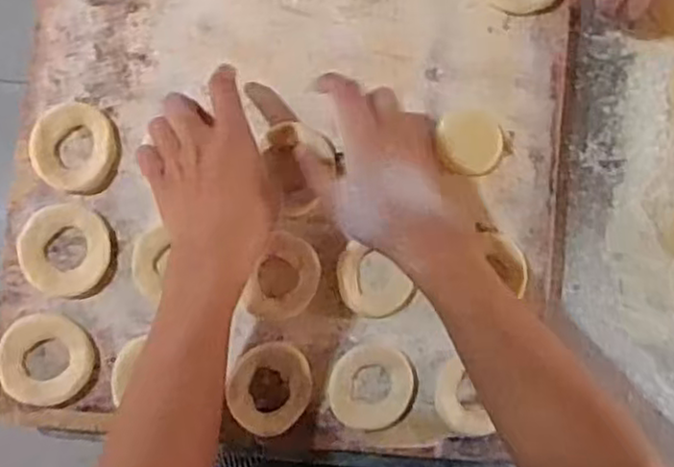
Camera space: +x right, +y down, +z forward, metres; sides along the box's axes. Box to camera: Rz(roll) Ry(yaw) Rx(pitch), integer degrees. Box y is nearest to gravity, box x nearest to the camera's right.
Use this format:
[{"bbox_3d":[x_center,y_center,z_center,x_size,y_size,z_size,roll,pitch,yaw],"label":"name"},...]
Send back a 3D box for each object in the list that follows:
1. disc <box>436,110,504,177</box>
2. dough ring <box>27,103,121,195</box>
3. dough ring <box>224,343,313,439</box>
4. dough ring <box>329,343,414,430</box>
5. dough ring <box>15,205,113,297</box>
[{"bbox_3d":[0.109,-0.073,0.581,0.052,0.013,0.052,0,86,-4],"label":"disc"},{"bbox_3d":[-0.200,-0.066,0.550,0.066,0.012,0.065,0,86,-4],"label":"dough ring"},{"bbox_3d":[-0.050,0.120,0.556,0.057,0.005,0.068,9,86,-4],"label":"dough ring"},{"bbox_3d":[0.027,0.120,0.567,0.063,0.014,0.066,0,86,-4],"label":"dough ring"},{"bbox_3d":[-0.205,0.013,0.541,0.066,0.009,0.065,0,86,-4],"label":"dough ring"}]

